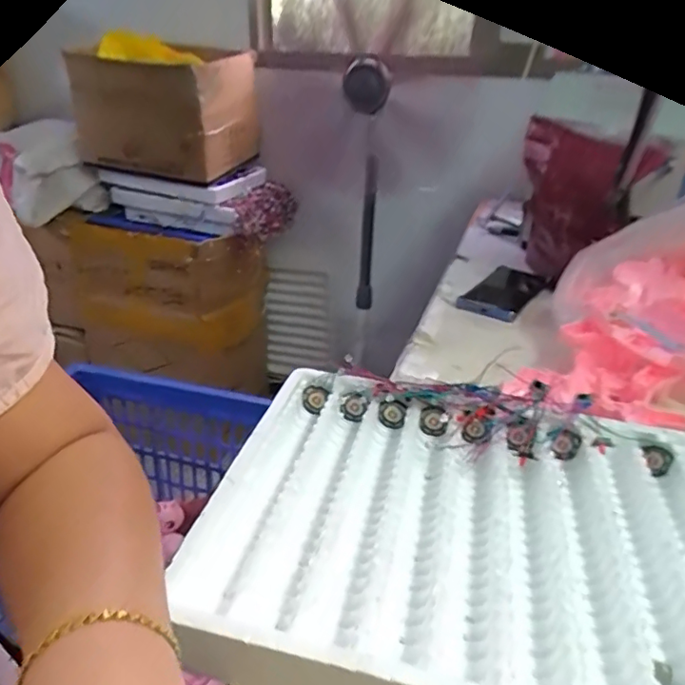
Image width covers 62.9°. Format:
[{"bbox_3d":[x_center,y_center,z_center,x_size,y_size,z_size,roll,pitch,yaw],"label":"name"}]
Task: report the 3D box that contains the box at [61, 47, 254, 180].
[{"bbox_3d":[-0.407,-0.549,1.348,0.387,0.253,0.306,10,29,13],"label":"box"}]

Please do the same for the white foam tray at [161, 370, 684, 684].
[{"bbox_3d":[0.095,0.116,0.344,0.338,0.034,0.248,9,29,11],"label":"white foam tray"}]

